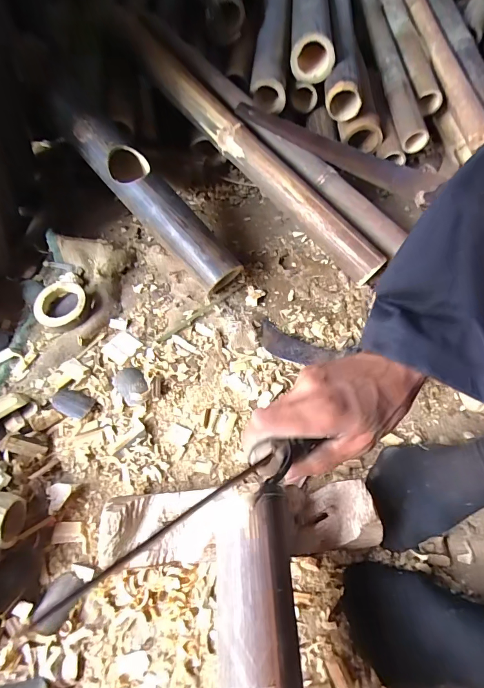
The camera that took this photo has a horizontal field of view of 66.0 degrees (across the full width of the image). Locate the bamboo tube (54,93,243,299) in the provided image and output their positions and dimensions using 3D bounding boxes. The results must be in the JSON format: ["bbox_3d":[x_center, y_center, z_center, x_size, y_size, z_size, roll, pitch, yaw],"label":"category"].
[{"bbox_3d":[-0.147,-0.234,0.596,0.073,0.075,0.368,-42,89,-23],"label":"bamboo tube"}]

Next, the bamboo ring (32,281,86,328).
[{"bbox_3d":[-0.274,-0.057,0.569,0.074,0.035,0.068,2,61,-3],"label":"bamboo ring"}]

